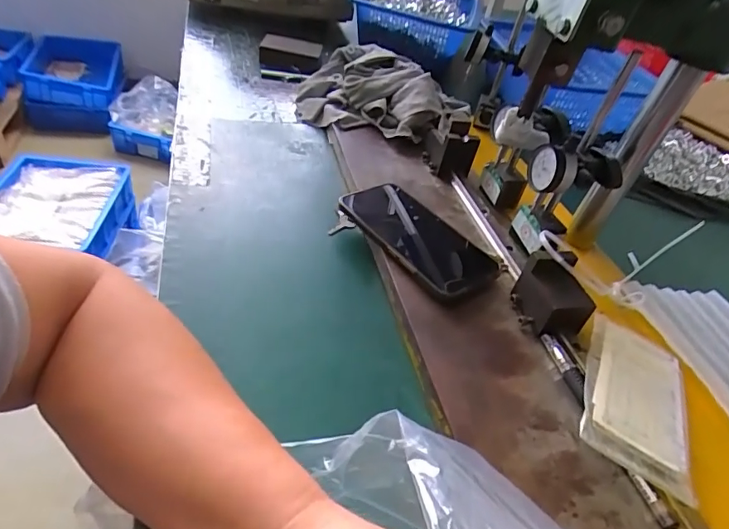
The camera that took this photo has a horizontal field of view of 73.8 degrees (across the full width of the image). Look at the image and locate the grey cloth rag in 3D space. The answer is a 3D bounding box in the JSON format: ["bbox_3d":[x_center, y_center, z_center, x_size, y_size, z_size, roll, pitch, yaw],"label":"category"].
[{"bbox_3d":[0.015,-0.225,0.661,0.255,0.078,0.153,21,42,15],"label":"grey cloth rag"}]

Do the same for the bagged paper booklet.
[{"bbox_3d":[0.196,0.092,0.350,0.071,0.006,0.143,29,38,12],"label":"bagged paper booklet"}]

